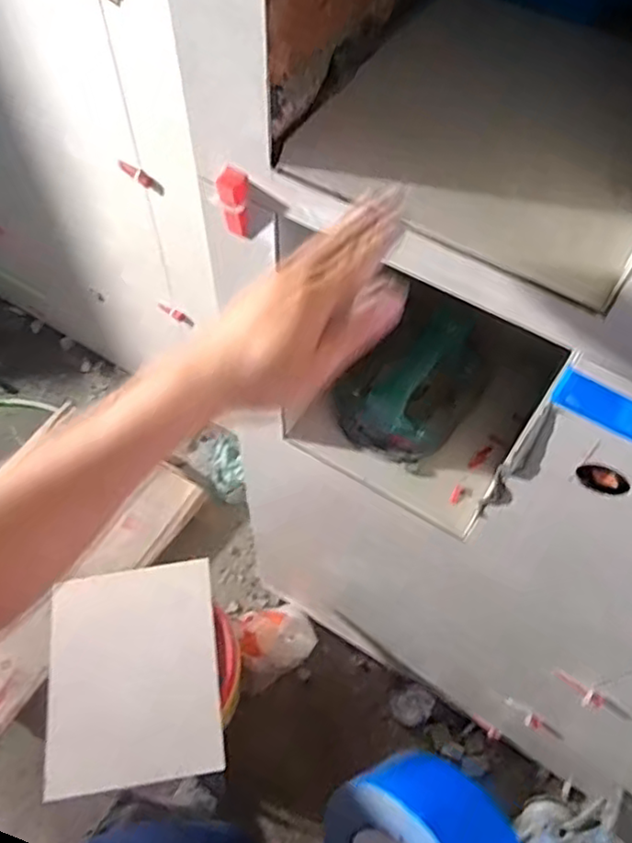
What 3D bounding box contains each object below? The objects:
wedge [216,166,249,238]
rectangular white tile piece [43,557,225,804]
[{"bbox_3d":[-0.069,-0.181,0.539,0.024,0.065,0.014,12,60,5],"label":"wedge"},{"bbox_3d":[-0.330,0.451,1.165,0.300,0.015,0.361,-7,66,-6],"label":"rectangular white tile piece"}]

